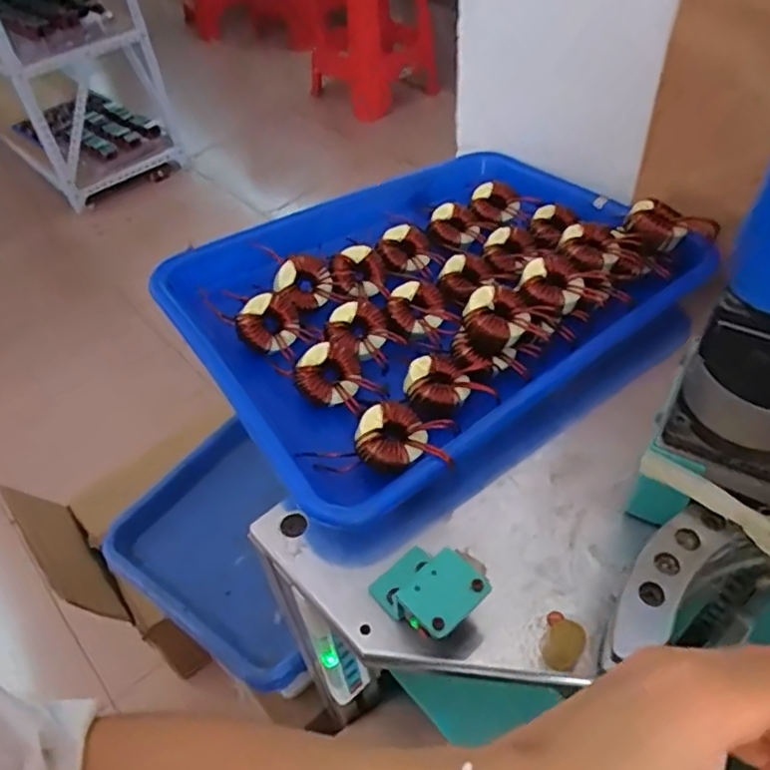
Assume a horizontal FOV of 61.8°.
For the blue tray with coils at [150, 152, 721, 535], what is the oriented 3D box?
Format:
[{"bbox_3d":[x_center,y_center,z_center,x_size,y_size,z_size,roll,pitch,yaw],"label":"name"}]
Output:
[{"bbox_3d":[0.034,-0.073,0.443,0.324,0.047,0.251,-31,53,-21],"label":"blue tray with coils"}]

